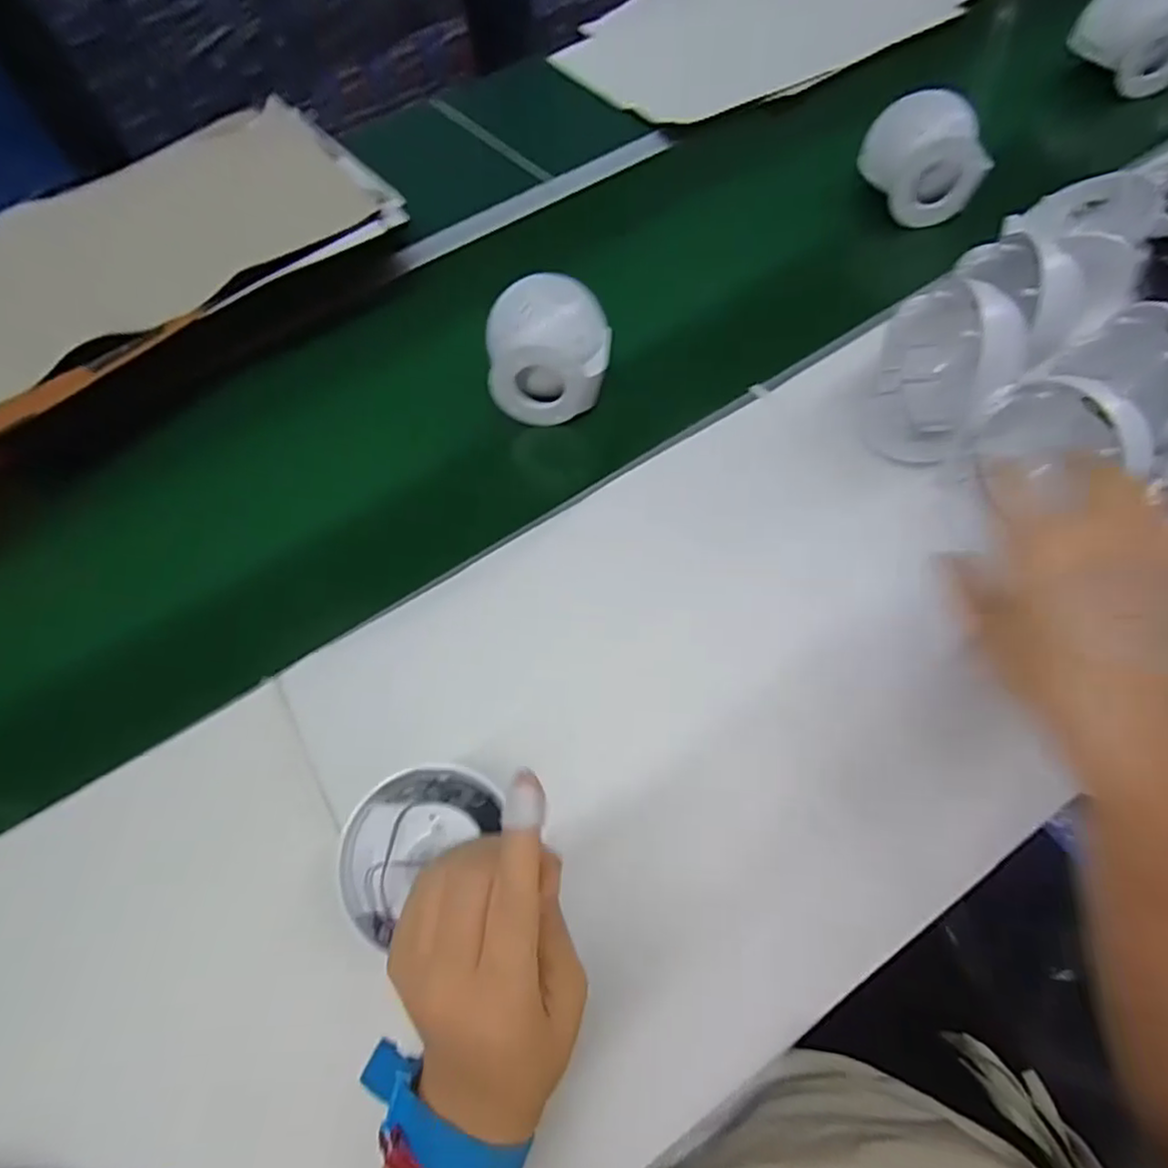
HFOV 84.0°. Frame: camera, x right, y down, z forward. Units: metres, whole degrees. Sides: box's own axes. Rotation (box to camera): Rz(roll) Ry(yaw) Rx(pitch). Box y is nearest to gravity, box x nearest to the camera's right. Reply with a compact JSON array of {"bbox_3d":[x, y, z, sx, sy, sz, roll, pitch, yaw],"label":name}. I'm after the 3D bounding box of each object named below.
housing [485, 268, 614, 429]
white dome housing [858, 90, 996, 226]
[{"bbox_3d":[-0.032,-0.212,0.589,0.105,0.089,0.088,-2,57,3],"label":"housing"},{"bbox_3d":[0.362,-0.454,0.691,0.112,0.090,0.086,1,58,5],"label":"white dome housing"}]

